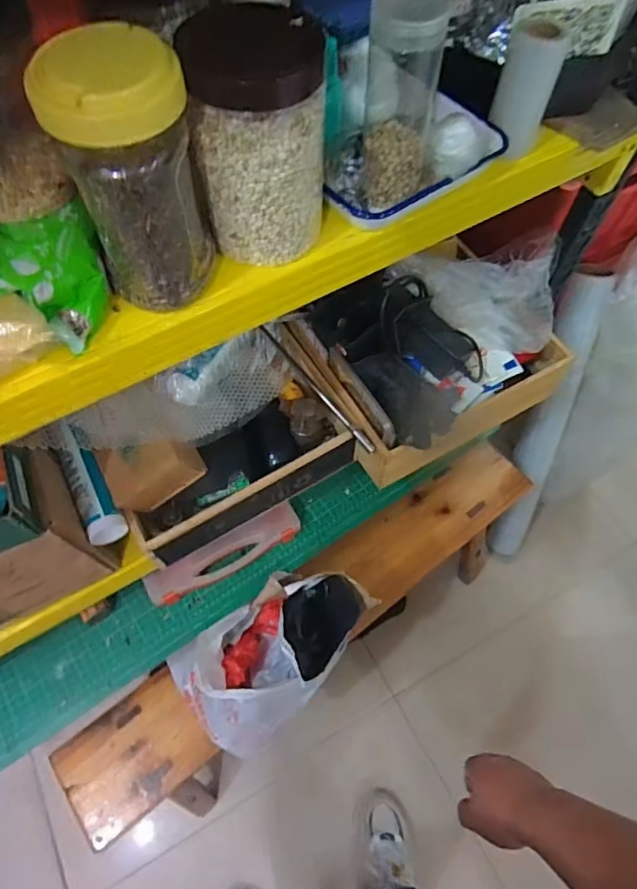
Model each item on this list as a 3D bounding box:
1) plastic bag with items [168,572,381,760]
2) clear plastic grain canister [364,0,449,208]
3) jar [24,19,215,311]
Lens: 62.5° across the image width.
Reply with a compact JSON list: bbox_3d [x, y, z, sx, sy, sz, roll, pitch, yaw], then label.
[{"bbox_3d":[-0.065,0.326,0.826,0.323,0.203,0.183,-29,66,-15],"label":"plastic bag with items"},{"bbox_3d":[0.064,-0.267,0.418,0.062,0.142,0.050,12,63,6],"label":"clear plastic grain canister"},{"bbox_3d":[-0.118,-0.176,0.350,0.084,0.167,0.073,-20,65,-11],"label":"jar"}]

